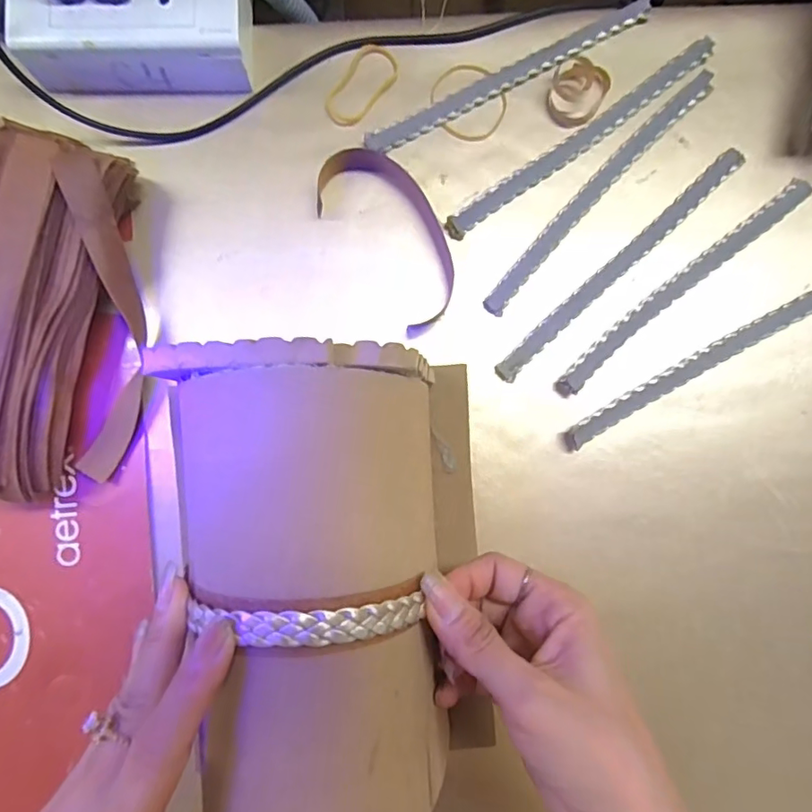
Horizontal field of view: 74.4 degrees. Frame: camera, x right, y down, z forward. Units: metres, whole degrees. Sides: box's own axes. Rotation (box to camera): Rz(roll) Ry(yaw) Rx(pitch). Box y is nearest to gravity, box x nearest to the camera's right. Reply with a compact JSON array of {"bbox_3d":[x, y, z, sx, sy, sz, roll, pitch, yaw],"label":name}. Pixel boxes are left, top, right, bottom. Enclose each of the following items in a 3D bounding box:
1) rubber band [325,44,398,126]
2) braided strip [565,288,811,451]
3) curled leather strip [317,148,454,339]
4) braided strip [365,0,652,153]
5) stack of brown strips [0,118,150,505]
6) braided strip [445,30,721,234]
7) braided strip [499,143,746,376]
[{"bbox_3d":[-0.026,-0.190,0.319,0.028,0.004,0.051,31,87,1],"label":"rubber band"},{"bbox_3d":[0.175,-0.027,0.306,0.189,0.007,0.014,-29,88,-3],"label":"braided strip"},{"bbox_3d":[-0.007,-0.099,0.309,0.053,0.013,0.109,-37,88,-3],"label":"curled leather strip"},{"bbox_3d":[0.061,-0.197,0.318,0.186,0.005,0.015,-28,88,-3],"label":"braided strip"},{"bbox_3d":[-0.192,-0.043,0.280,0.102,0.048,0.188,9,87,-1],"label":"stack of brown strips"},{"bbox_3d":[0.103,-0.160,0.316,0.191,0.006,0.014,-36,88,-3],"label":"braided strip"},{"bbox_3d":[0.126,-0.083,0.312,0.191,0.005,0.014,-43,88,-3],"label":"braided strip"}]

